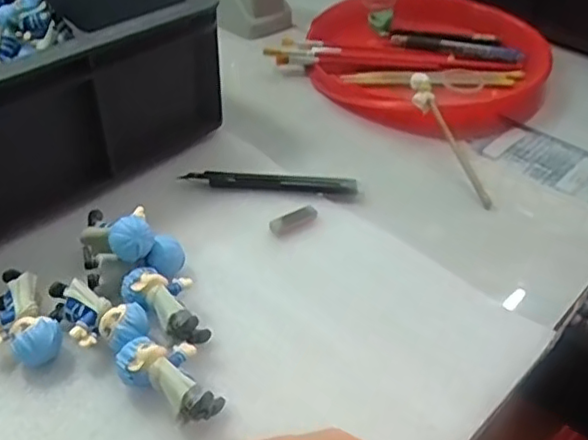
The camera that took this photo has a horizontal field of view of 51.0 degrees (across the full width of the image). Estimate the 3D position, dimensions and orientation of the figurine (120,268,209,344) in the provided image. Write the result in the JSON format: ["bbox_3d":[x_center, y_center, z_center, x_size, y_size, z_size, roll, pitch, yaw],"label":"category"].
[{"bbox_3d":[-0.077,0.053,0.382,0.062,0.028,0.034,33,48,32],"label":"figurine"}]

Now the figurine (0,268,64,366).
[{"bbox_3d":[-0.162,0.061,0.365,0.035,0.028,0.068,-22,45,-27],"label":"figurine"}]

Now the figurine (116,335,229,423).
[{"bbox_3d":[-0.068,0.087,0.342,0.063,0.029,0.034,25,44,25],"label":"figurine"}]

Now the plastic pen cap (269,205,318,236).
[{"bbox_3d":[-0.001,-0.001,0.459,0.037,0.007,0.013,-23,46,-28],"label":"plastic pen cap"}]

